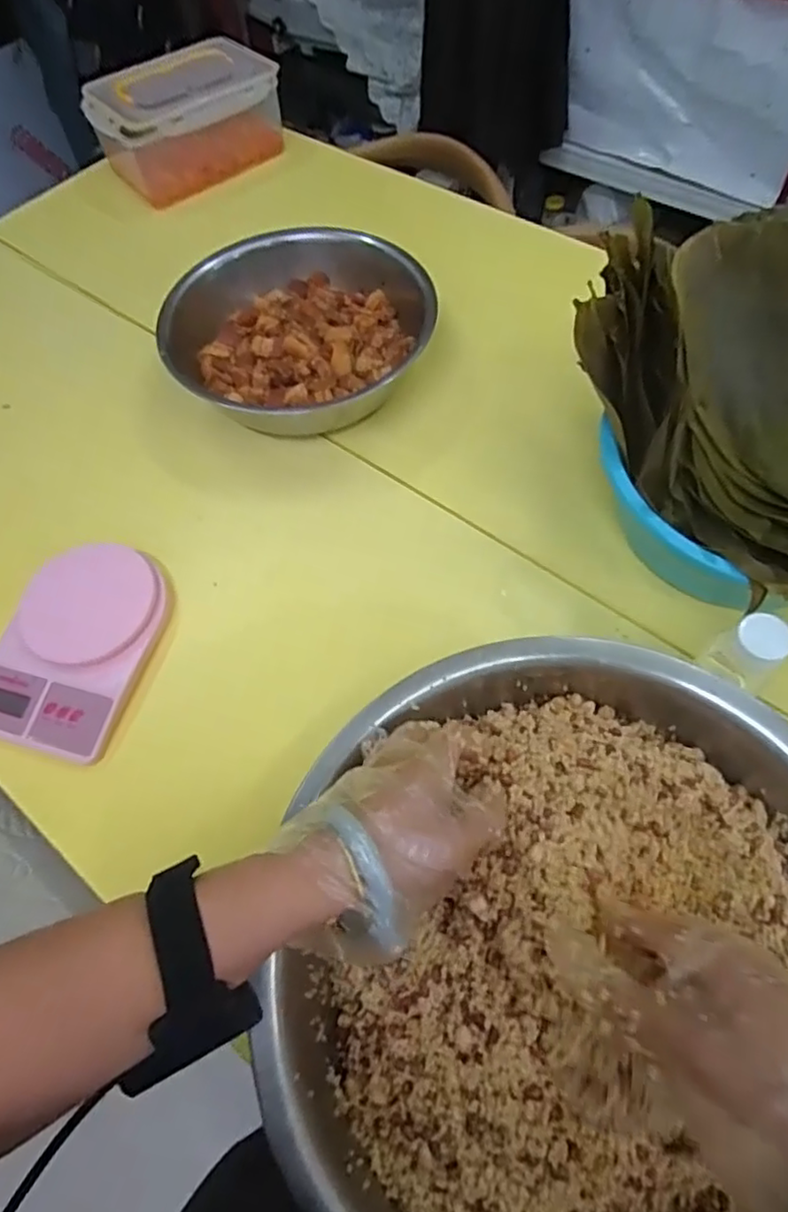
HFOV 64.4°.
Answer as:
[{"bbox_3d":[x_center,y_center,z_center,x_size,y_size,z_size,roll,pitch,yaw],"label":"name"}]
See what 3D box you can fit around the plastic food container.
[{"bbox_3d":[-0.360,-0.837,1.071,0.310,0.126,0.212,-33,64,-13],"label":"plastic food container"}]

